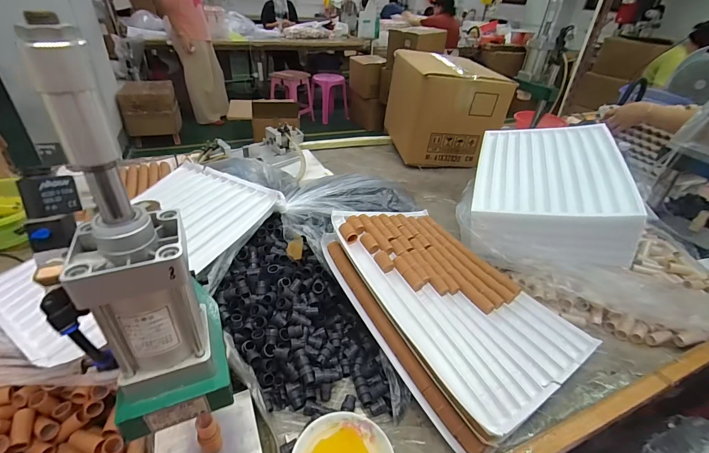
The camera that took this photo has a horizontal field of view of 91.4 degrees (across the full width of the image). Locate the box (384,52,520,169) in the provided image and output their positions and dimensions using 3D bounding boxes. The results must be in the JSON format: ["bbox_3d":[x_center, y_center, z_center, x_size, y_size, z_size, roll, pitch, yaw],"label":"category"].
[{"bbox_3d":[0.324,-0.442,1.325,0.314,0.334,0.409,-3,35,-10],"label":"box"}]

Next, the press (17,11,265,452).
[{"bbox_3d":[-0.180,0.103,0.310,0.125,0.471,0.134,-20,41,-30],"label":"press"}]

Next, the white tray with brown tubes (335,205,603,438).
[{"bbox_3d":[0.182,0.106,0.633,0.325,0.043,0.436,-8,46,-36],"label":"white tray with brown tubes"}]

